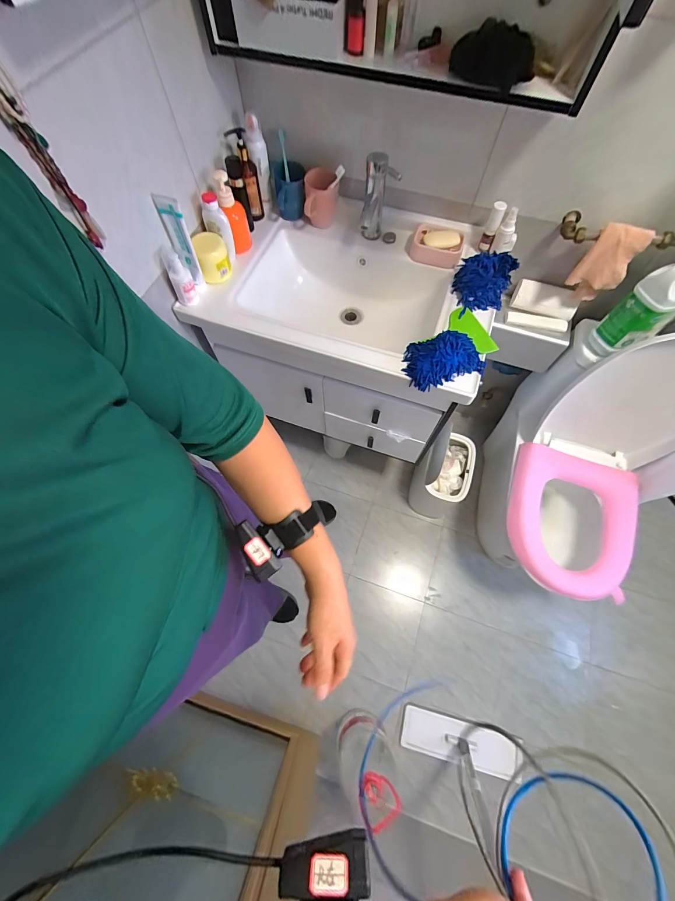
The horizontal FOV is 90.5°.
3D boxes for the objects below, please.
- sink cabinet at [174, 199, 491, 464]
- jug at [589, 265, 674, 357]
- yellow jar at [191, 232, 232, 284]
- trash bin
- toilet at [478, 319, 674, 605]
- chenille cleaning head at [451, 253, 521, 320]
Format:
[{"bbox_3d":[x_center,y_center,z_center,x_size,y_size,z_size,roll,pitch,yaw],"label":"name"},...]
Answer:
[{"bbox_3d":[0.050,-0.345,0.976,0.644,0.411,0.484,20,69,8],"label":"sink cabinet"},{"bbox_3d":[0.690,-0.315,0.736,0.119,0.222,0.099,-14,68,-6],"label":"jug"},{"bbox_3d":[-0.287,-0.448,0.779,0.068,0.078,0.072,-16,68,-7],"label":"yellow jar"},{"bbox_3d":[0.388,0.070,1.207,0.167,0.384,0.255,19,69,7],"label":"trash bin"},{"bbox_3d":[0.726,0.089,1.002,0.354,0.797,0.649,12,68,5],"label":"toilet"},{"bbox_3d":[0.326,-0.377,0.763,0.122,0.053,0.162,23,69,9],"label":"chenille cleaning head"}]

